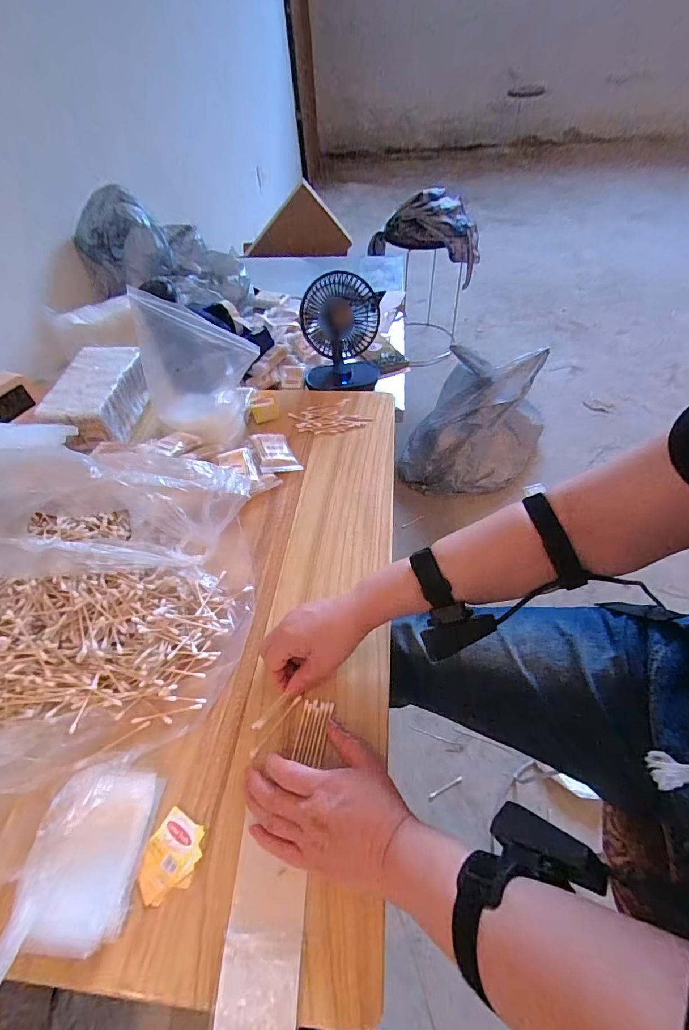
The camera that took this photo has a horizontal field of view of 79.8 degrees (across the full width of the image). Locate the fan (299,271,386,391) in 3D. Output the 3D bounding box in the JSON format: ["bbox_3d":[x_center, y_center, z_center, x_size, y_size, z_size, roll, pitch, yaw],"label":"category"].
[{"bbox_3d":[-0.008,-0.386,0.840,0.150,0.194,0.185,1,52,4],"label":"fan"}]

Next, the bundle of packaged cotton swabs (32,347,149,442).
[{"bbox_3d":[-0.436,-0.213,0.737,0.128,0.071,0.205,3,51,3],"label":"bundle of packaged cotton swabs"}]

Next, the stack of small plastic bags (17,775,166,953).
[{"bbox_3d":[-0.210,0.279,0.344,0.073,0.055,0.122,4,51,-2],"label":"stack of small plastic bags"}]

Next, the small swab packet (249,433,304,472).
[{"bbox_3d":[-0.111,-0.101,0.666,0.061,0.021,0.088,-15,54,-16],"label":"small swab packet"}]

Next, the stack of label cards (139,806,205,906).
[{"bbox_3d":[-0.152,0.300,0.361,0.046,0.004,0.061,12,53,13],"label":"stack of label cards"}]

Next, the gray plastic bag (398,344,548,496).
[{"bbox_3d":[0.395,-0.267,1.228,0.409,0.341,0.304,9,53,11],"label":"gray plastic bag"}]

